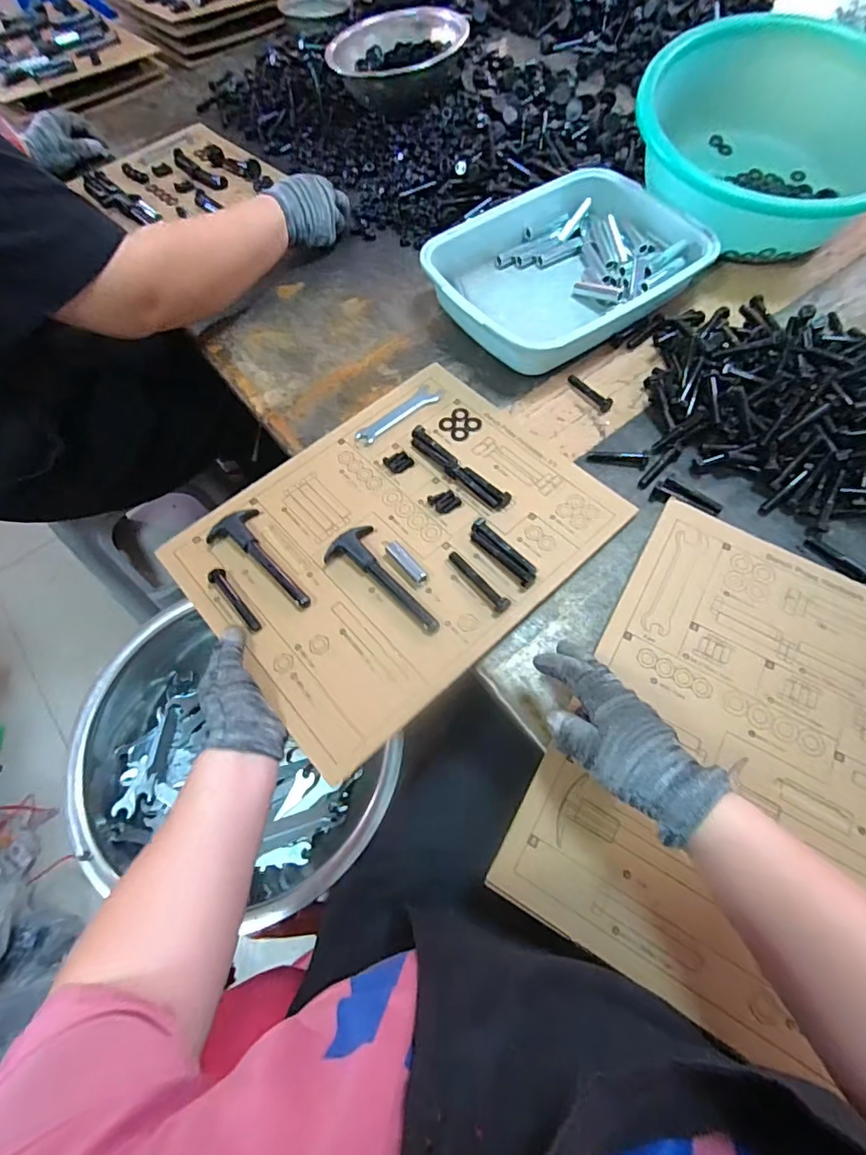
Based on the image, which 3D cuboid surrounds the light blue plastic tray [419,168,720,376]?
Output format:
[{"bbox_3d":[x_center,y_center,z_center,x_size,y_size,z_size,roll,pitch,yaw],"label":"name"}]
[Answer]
[{"bbox_3d":[0.165,-0.390,0.641,0.332,0.053,0.239,-34,68,-14],"label":"light blue plastic tray"}]

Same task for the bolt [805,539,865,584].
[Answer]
[{"bbox_3d":[0.376,-0.016,0.477,0.016,0.008,0.058,-28,52,-11],"label":"bolt"}]

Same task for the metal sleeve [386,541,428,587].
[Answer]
[{"bbox_3d":[-0.025,-0.013,0.477,0.017,0.010,0.052,-33,68,-13],"label":"metal sleeve"}]

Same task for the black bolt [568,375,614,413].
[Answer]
[{"bbox_3d":[0.177,-0.209,0.574,0.014,0.010,0.063,-33,68,-13],"label":"black bolt"}]

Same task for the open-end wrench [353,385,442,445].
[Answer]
[{"bbox_3d":[-0.037,-0.182,0.571,0.109,0.004,0.028,-41,70,-16],"label":"open-end wrench"}]

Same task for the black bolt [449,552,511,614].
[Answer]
[{"bbox_3d":[0.041,0.001,0.464,0.012,0.015,0.076,-33,68,-13],"label":"black bolt"}]

